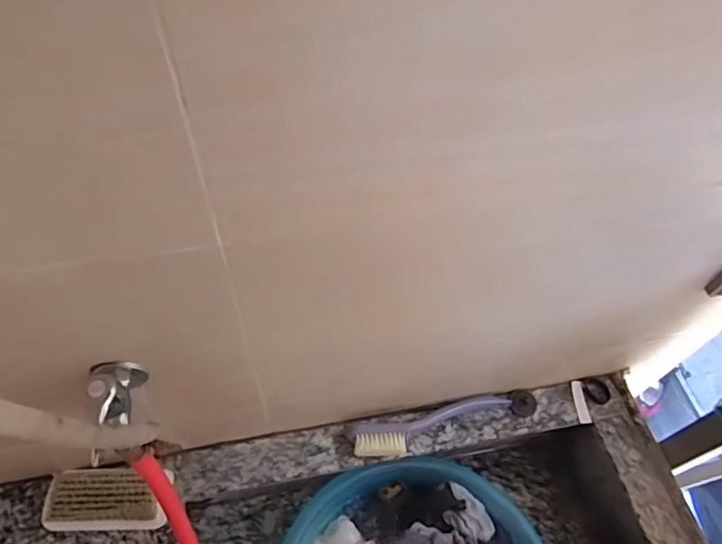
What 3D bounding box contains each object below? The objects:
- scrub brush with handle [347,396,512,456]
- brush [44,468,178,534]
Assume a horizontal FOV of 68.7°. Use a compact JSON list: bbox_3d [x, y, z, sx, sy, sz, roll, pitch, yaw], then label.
[{"bbox_3d":[0.096,0.198,0.691,0.222,0.032,0.051,-13,58,-12],"label":"scrub brush with handle"},{"bbox_3d":[-0.296,0.264,0.614,0.138,0.046,0.065,0,56,-4],"label":"brush"}]

